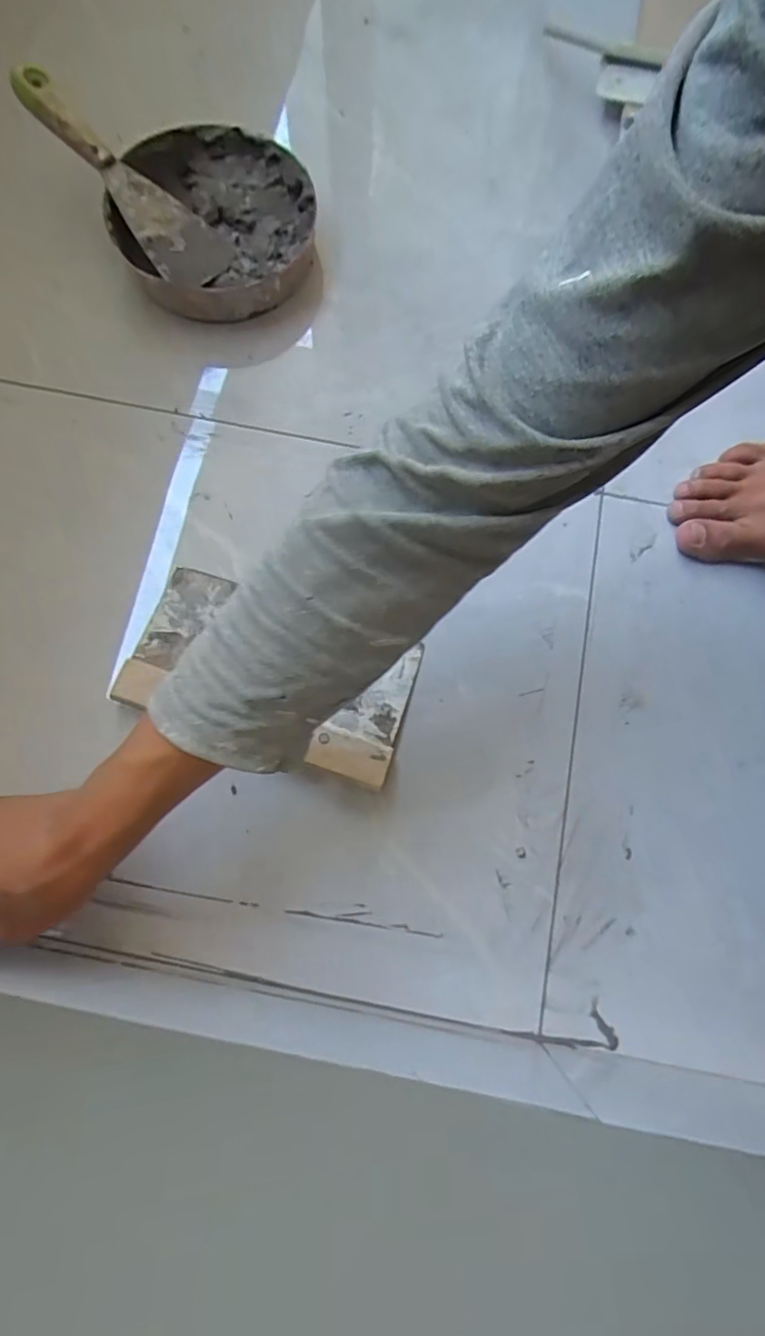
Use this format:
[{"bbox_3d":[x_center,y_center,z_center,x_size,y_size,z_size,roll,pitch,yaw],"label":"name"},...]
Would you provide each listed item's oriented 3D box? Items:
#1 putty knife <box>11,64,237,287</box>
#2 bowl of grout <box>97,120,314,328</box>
[{"bbox_3d":[-0.214,-0.402,0.475,0.199,0.025,0.064,44,79,-11],"label":"putty knife"},{"bbox_3d":[-0.138,-0.376,0.494,0.164,0.041,0.168,0,77,-1],"label":"bowl of grout"}]

